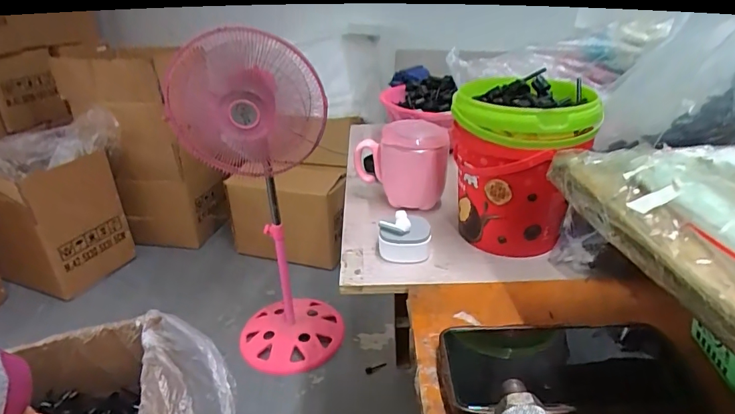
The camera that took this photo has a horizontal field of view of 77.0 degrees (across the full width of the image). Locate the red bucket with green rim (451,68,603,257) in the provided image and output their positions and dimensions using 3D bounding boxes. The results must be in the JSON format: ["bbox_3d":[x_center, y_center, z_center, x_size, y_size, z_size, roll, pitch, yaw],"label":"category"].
[{"bbox_3d":[0.155,-0.042,0.469,0.123,0.152,0.113,-2,28,1],"label":"red bucket with green rim"}]

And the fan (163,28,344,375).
[{"bbox_3d":[-0.236,0.016,1.173,0.315,0.838,0.248,11,30,23],"label":"fan"}]

